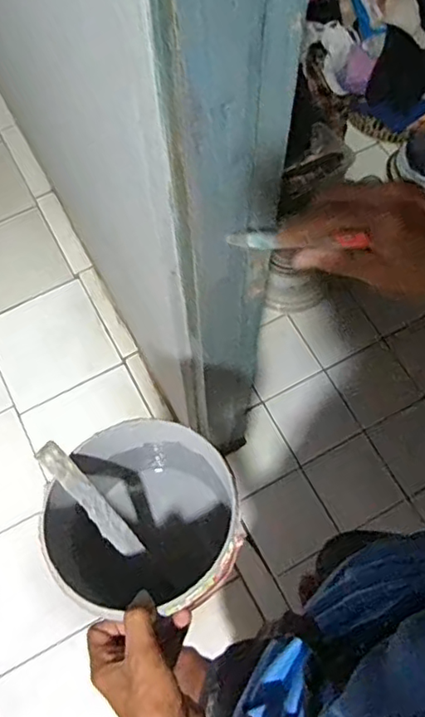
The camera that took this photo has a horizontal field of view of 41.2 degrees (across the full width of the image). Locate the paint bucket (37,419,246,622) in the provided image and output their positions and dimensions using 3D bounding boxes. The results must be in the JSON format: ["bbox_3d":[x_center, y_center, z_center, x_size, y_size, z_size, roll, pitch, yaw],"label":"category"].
[{"bbox_3d":[-0.053,0.167,0.595,0.160,0.182,0.169,-1,68,2],"label":"paint bucket"}]

